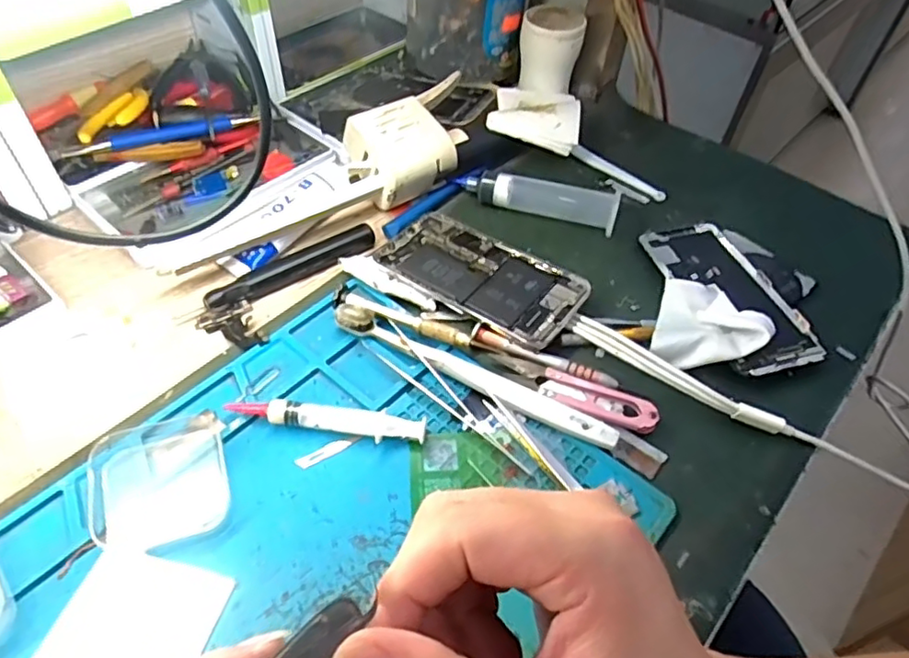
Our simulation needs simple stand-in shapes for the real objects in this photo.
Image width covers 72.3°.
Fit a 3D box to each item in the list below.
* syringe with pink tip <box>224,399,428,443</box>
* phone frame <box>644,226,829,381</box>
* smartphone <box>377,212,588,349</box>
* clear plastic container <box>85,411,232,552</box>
[{"bbox_3d":[-0.072,0.050,0.347,0.111,0.013,0.014,7,50,1],"label":"syringe with pink tip"},{"bbox_3d":[0.189,-0.029,0.427,0.066,0.014,0.139,-10,48,-15],"label":"phone frame"},{"bbox_3d":[0.017,-0.040,0.428,0.142,0.011,0.067,35,56,22],"label":"smartphone"},{"bbox_3d":[-0.151,0.075,0.319,0.061,0.016,0.068,-13,53,-15],"label":"clear plastic container"}]

